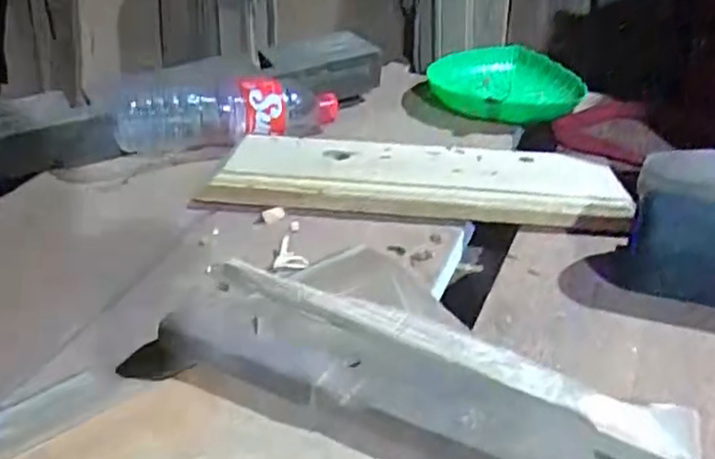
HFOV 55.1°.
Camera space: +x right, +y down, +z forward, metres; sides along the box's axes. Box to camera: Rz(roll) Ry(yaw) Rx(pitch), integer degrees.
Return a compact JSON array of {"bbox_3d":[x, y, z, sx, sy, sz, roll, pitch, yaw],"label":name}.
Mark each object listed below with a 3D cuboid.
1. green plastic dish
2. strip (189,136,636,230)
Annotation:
[{"bbox_3d":[0.177,-0.175,0.823,0.180,0.033,0.166,0,33,0],"label":"green plastic dish"},{"bbox_3d":[0.048,-0.047,0.624,0.360,0.033,0.095,3,33,5],"label":"strip"}]

